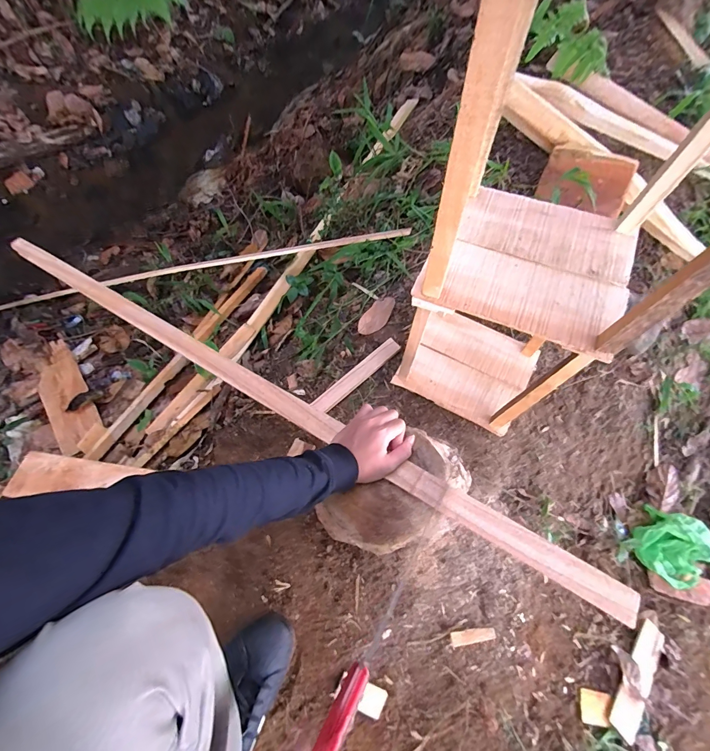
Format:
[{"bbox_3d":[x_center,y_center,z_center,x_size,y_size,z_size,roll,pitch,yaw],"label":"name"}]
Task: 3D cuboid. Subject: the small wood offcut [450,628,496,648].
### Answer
[{"bbox_3d":[0.193,0.425,0.588,0.073,0.007,0.020,-7,61,-6],"label":"small wood offcut"}]

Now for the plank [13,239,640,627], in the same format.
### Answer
[{"bbox_3d":[-0.218,-0.008,0.635,1.282,0.025,0.044,28,63,20],"label":"plank"}]

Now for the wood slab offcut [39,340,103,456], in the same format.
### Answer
[{"bbox_3d":[-0.758,0.048,0.942,0.106,0.022,0.337,-31,65,-18],"label":"wood slab offcut"}]

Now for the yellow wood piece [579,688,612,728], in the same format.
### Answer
[{"bbox_3d":[0.428,0.591,0.640,0.067,0.004,0.048,21,53,-7],"label":"yellow wood piece"}]

